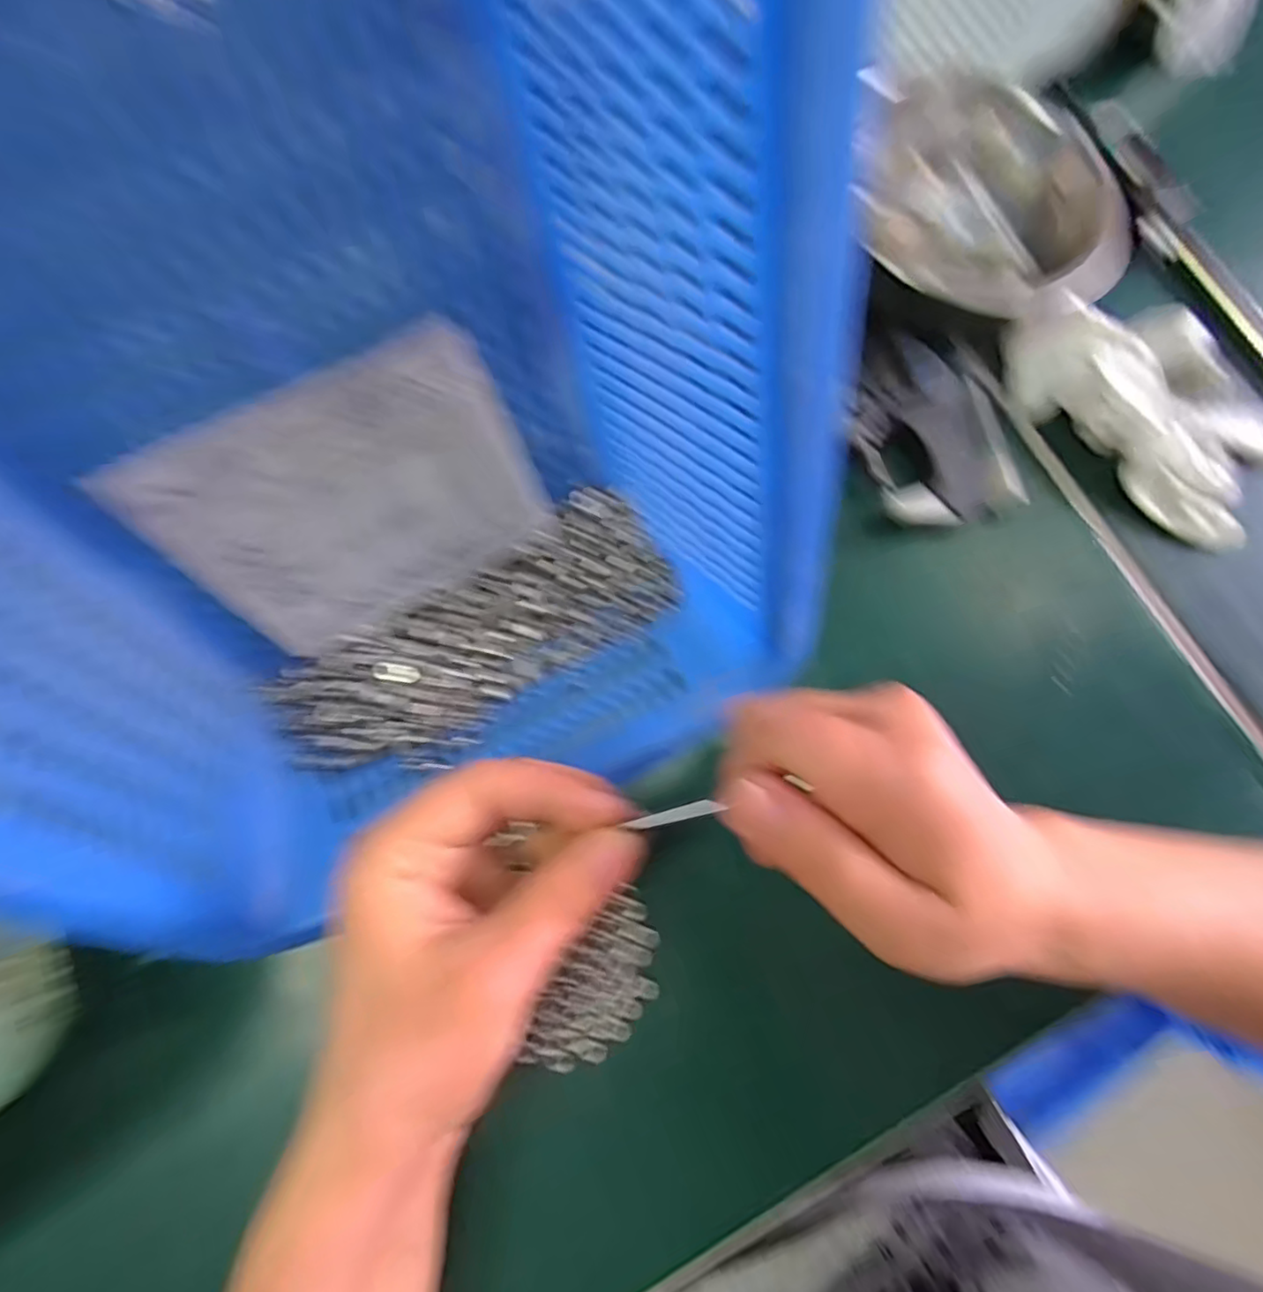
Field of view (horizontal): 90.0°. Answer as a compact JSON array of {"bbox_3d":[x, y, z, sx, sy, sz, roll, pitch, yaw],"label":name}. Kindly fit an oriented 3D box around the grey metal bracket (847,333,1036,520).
[{"bbox_3d":[0.130,-0.093,0.274,0.065,0.022,0.082,-21,78,-6],"label":"grey metal bracket"}]

